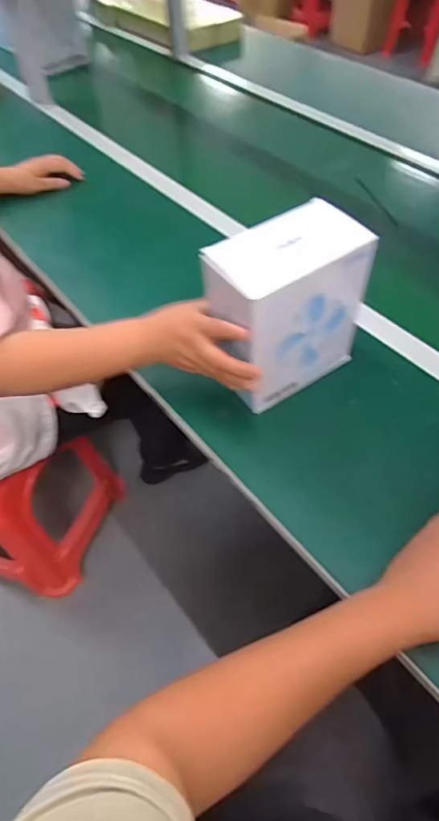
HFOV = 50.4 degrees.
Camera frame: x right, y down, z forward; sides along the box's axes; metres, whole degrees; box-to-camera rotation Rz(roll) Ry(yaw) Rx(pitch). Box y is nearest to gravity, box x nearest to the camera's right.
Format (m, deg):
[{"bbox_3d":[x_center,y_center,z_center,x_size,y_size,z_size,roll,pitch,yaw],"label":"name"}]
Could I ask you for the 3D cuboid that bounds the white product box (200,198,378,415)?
[{"bbox_3d":[0.079,-0.112,0.557,0.166,0.200,0.092,-31,59,-19],"label":"white product box"}]

